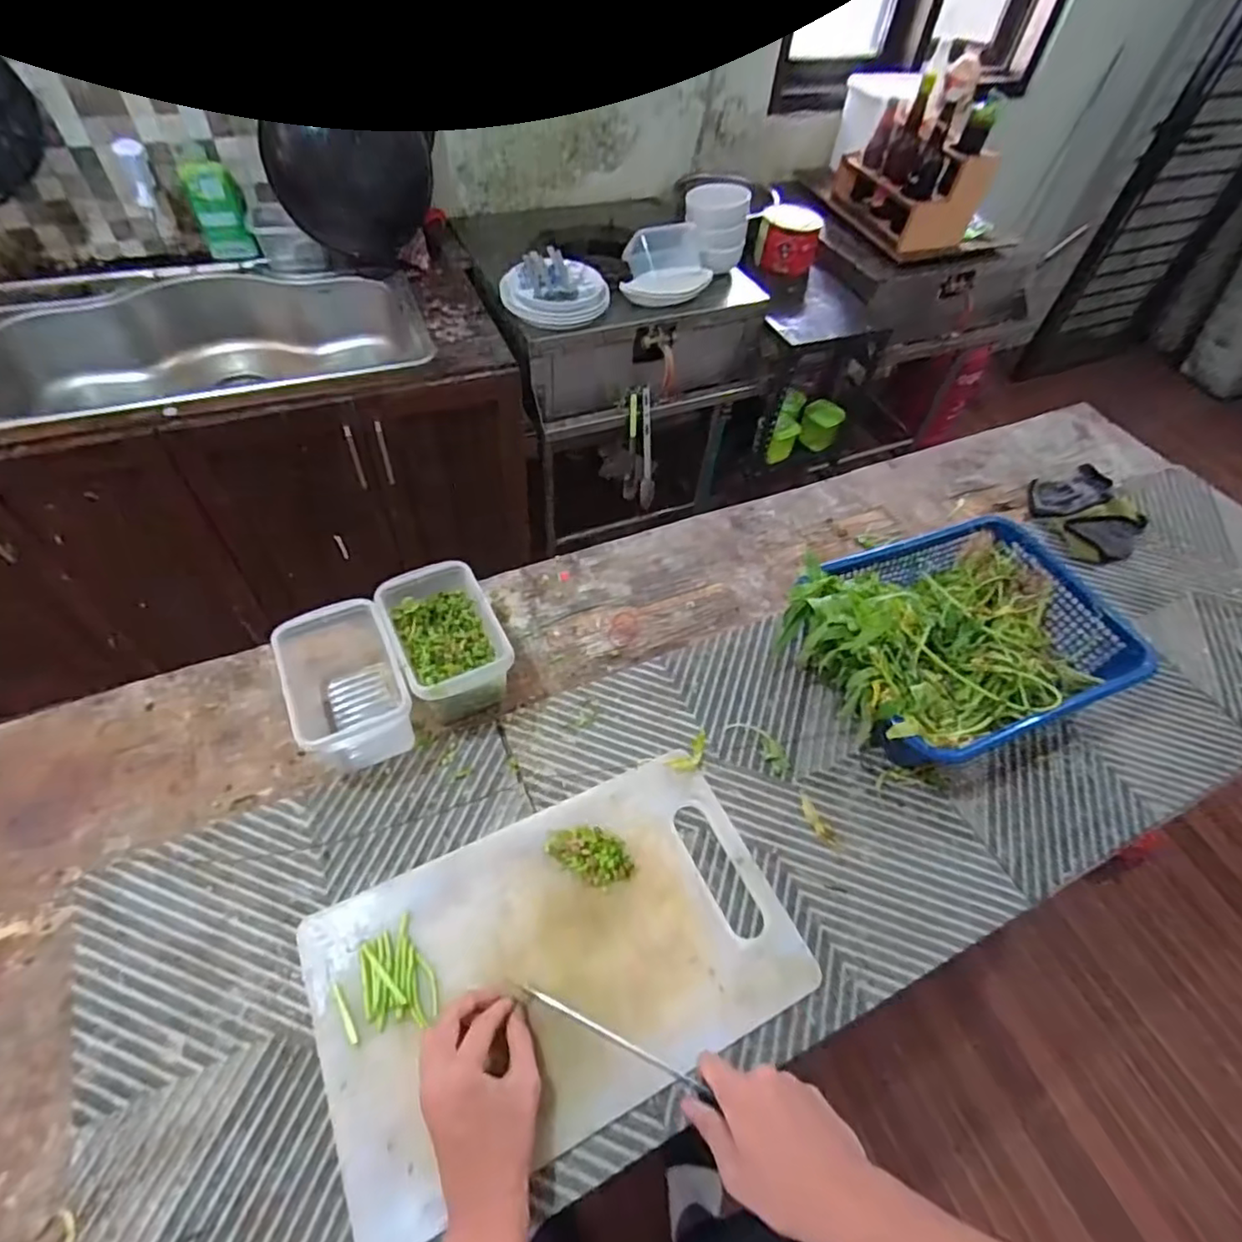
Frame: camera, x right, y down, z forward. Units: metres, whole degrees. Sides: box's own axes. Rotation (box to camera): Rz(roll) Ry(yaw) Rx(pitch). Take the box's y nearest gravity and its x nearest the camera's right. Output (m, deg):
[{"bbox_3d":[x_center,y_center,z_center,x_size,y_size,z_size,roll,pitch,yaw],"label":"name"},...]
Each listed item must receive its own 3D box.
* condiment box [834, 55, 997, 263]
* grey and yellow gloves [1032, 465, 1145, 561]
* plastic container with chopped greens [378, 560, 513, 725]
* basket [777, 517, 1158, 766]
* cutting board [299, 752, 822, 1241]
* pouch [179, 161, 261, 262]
[{"bbox_3d":[0.686,-1.072,1.455,0.195,0.292,0.294,-10,55,-12],"label":"condiment box"},{"bbox_3d":[0.678,-0.162,0.916,0.142,0.042,0.168,-9,55,-10],"label":"grey and yellow gloves"},{"bbox_3d":[-0.186,0.031,0.696,0.103,0.105,0.161,-21,58,-18],"label":"plastic container with chopped greens"},{"bbox_3d":[0.377,0.006,0.714,0.348,0.150,0.248,-19,57,-16],"label":"basket"},{"bbox_3d":[-0.052,0.290,0.557,0.394,0.014,0.250,-19,57,-16],"label":"cutting board"},{"bbox_3d":[-0.851,-0.869,1.359,0.103,0.166,0.074,-21,58,-19],"label":"pouch"}]

